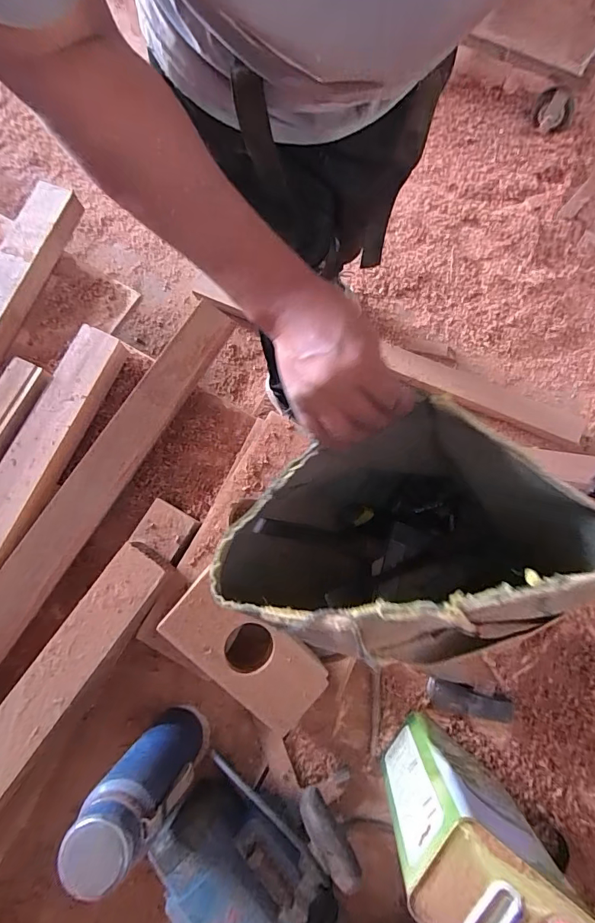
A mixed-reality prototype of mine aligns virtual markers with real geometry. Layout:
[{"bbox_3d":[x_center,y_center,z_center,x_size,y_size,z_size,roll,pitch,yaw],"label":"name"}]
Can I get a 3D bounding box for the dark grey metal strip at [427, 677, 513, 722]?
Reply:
[{"bbox_3d":[0.268,0.373,0.646,0.126,0.019,0.040,12,78,3],"label":"dark grey metal strip"}]

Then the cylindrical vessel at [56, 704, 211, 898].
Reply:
[{"bbox_3d":[-0.180,0.385,0.508,0.083,0.267,0.070,38,80,8],"label":"cylindrical vessel"}]

